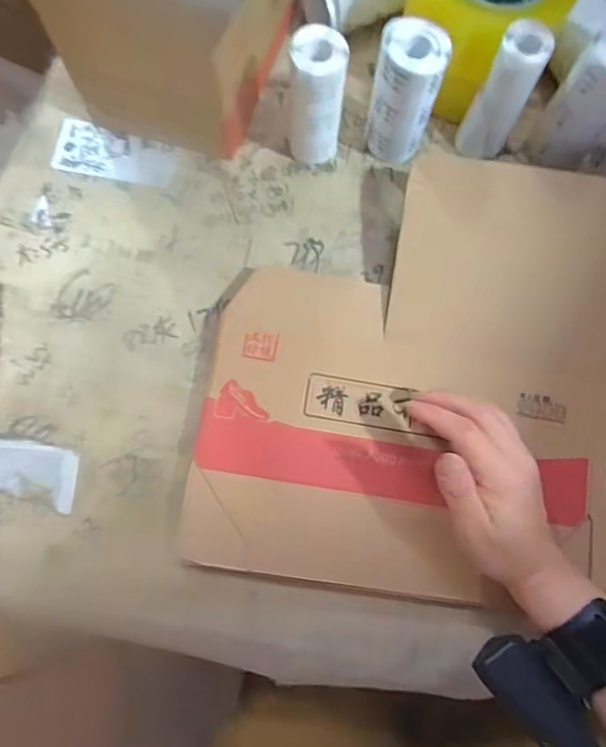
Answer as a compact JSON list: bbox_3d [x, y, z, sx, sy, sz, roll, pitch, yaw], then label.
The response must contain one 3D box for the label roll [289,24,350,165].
[{"bbox_3d":[0.011,-0.204,0.389,0.042,0.099,0.038,-1,76,-2],"label":"label roll"}]

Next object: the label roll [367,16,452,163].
[{"bbox_3d":[0.076,-0.210,0.391,0.046,0.096,0.045,1,74,-2],"label":"label roll"}]

